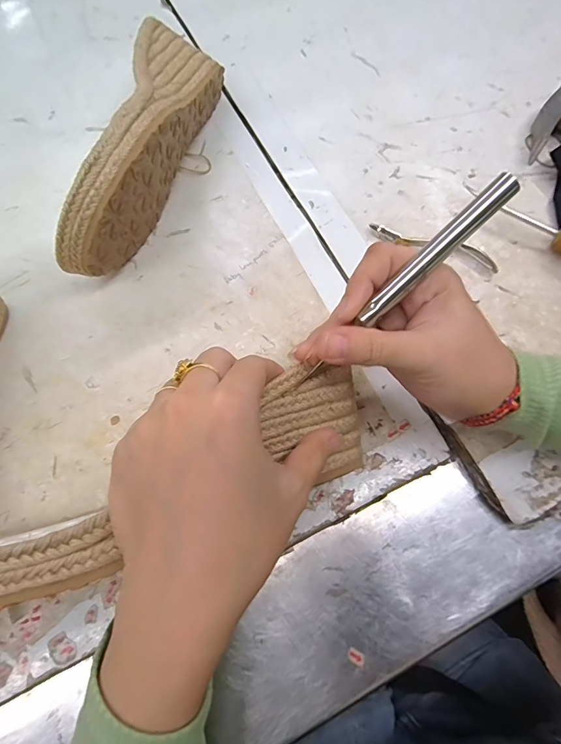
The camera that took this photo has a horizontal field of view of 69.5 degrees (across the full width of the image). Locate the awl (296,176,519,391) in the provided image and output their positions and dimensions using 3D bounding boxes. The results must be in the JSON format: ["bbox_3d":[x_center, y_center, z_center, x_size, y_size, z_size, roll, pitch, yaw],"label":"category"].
[{"bbox_3d":[0.063,-0.045,0.216,0.147,0.007,0.012,-44,74,14],"label":"awl"}]

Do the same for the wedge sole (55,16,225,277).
[{"bbox_3d":[-0.104,-0.179,0.311,0.059,0.086,0.243,11,71,5],"label":"wedge sole"}]

